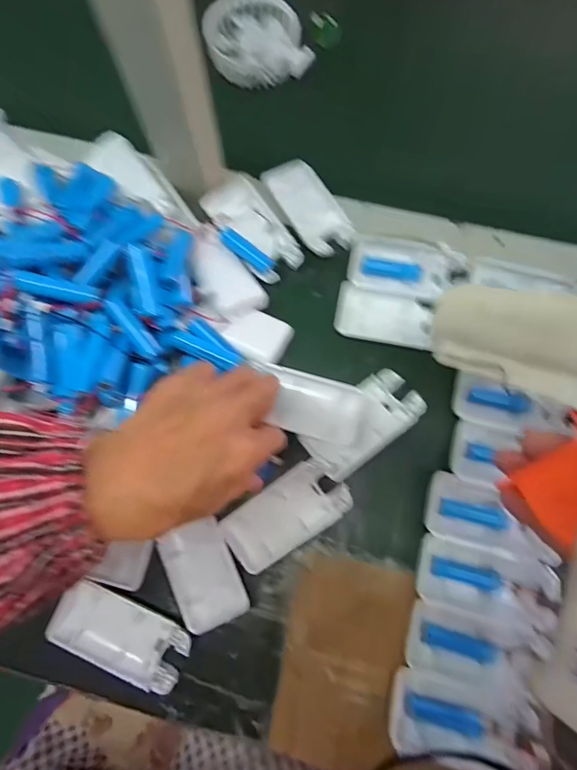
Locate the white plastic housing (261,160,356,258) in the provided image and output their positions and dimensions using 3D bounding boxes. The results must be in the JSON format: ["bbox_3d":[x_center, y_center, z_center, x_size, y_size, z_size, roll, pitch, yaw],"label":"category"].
[{"bbox_3d":[0.019,-0.158,0.353,0.050,0.013,0.101,-32,78,-6],"label":"white plastic housing"}]

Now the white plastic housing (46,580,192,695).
[{"bbox_3d":[-0.119,0.179,0.285,0.096,0.012,0.046,24,78,6],"label":"white plastic housing"}]

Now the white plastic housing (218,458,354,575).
[{"bbox_3d":[-0.002,0.094,0.288,0.091,0.022,0.047,-34,79,-7],"label":"white plastic housing"}]

